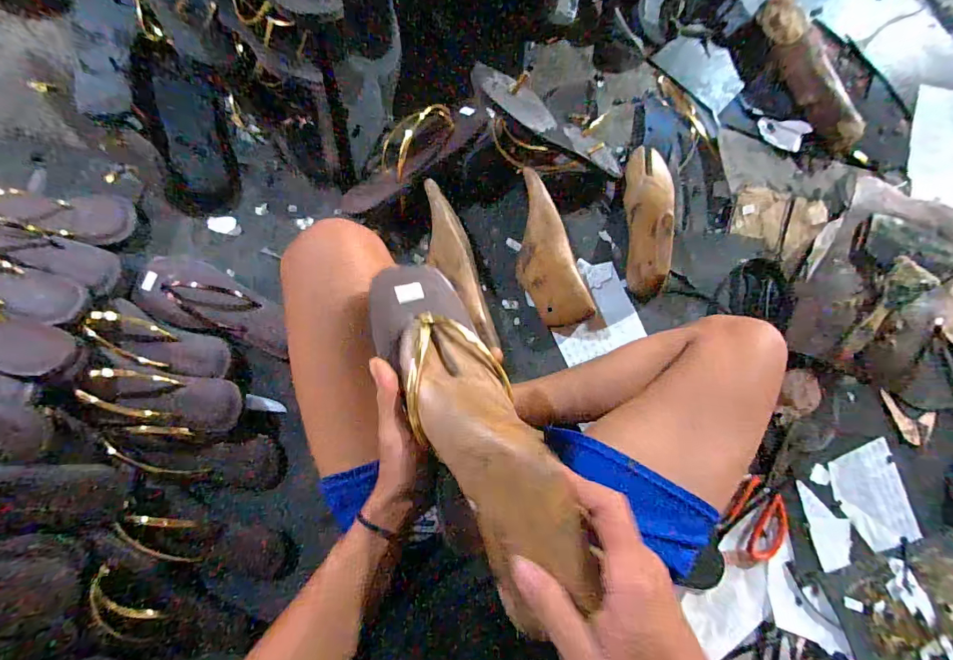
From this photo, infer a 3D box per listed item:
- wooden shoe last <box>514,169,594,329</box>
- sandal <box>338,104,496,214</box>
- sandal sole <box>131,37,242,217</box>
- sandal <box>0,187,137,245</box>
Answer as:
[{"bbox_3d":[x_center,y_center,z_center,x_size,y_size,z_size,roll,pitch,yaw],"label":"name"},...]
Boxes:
[{"bbox_3d":[0.089,-0.103,0.591,0.079,0.069,0.211,-25,86,-7],"label":"wooden shoe last"},{"bbox_3d":[-0.088,-0.248,0.594,0.246,0.065,0.072,-39,88,-7],"label":"sandal"},{"bbox_3d":[-0.399,-0.275,0.591,0.105,0.011,0.223,-9,98,-16],"label":"sandal sole"},{"bbox_3d":[-0.566,-0.155,0.561,0.208,0.040,0.075,7,83,-4],"label":"sandal"}]

